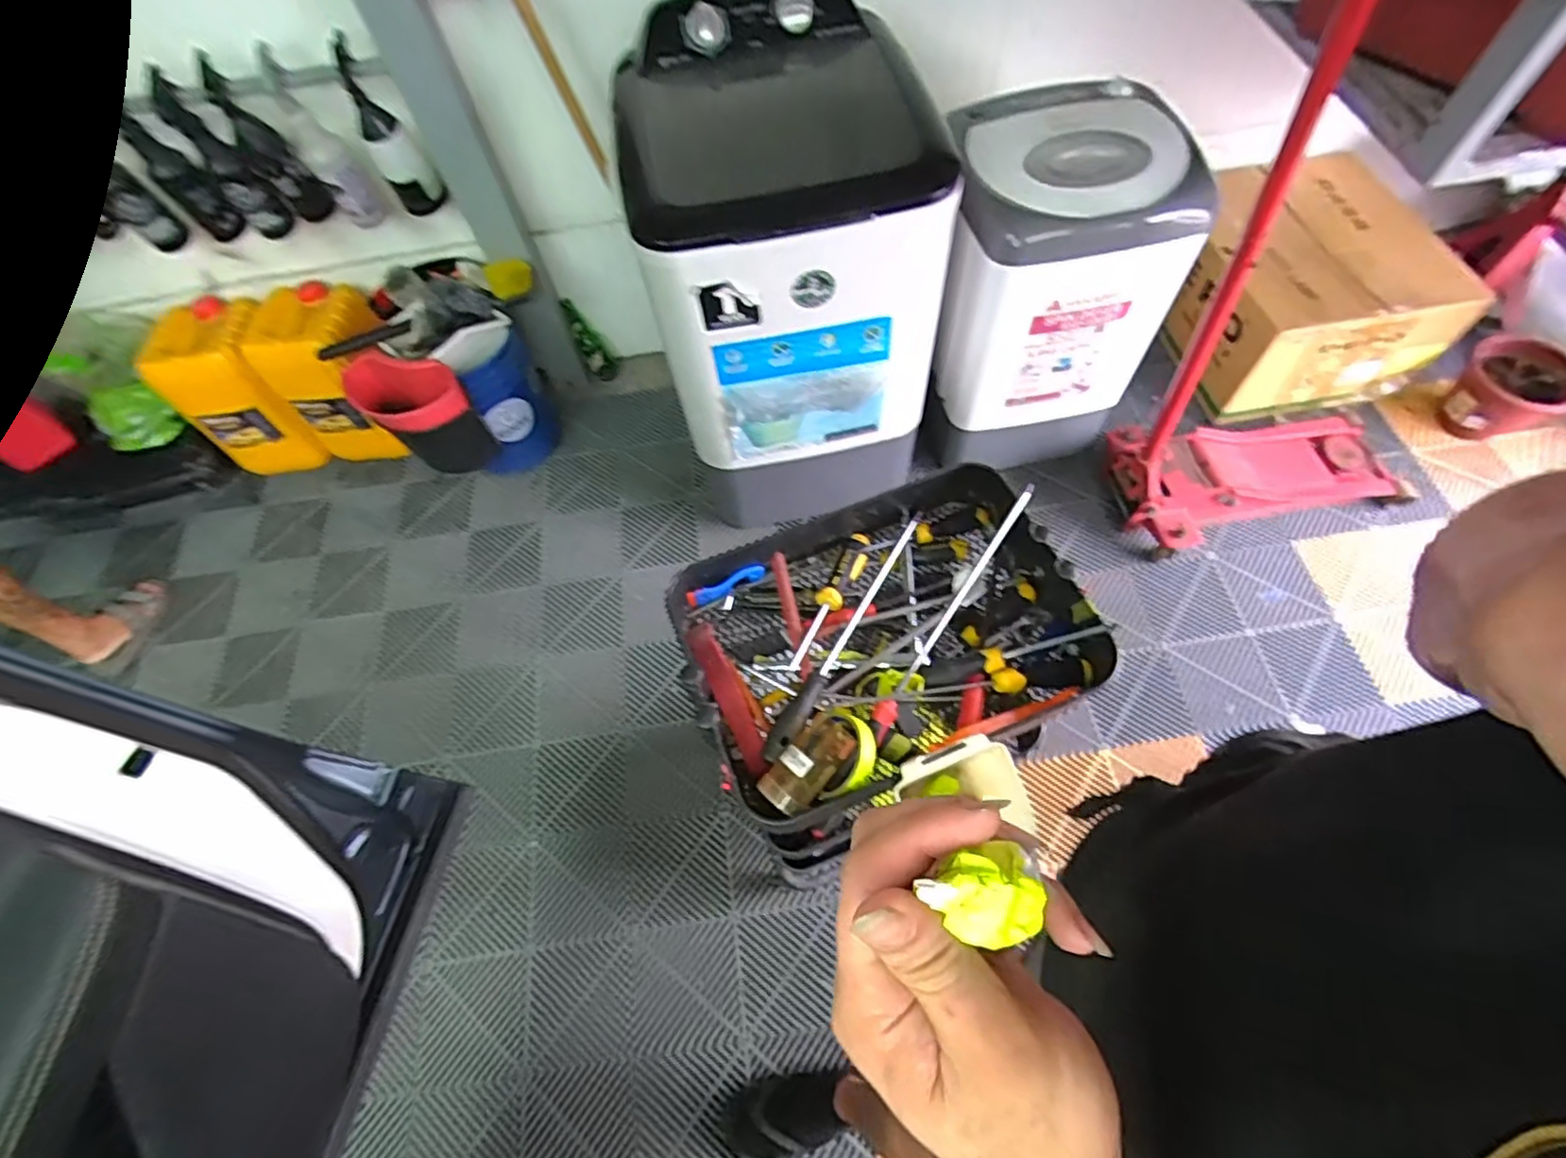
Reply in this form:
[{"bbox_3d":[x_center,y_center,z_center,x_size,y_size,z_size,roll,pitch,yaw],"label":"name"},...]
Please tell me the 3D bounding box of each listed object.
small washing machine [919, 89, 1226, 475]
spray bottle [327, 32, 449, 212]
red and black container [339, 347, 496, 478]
[{"bbox_3d":[0.536,-0.603,1.453,0.453,0.642,0.374,-5,62,1],"label":"small washing machine"},{"bbox_3d":[-0.790,-0.880,1.346,0.094,0.294,0.103,-27,64,-11],"label":"spray bottle"},{"bbox_3d":[-0.824,-0.369,1.569,0.195,0.306,0.225,-41,67,-17],"label":"red and black container"}]

